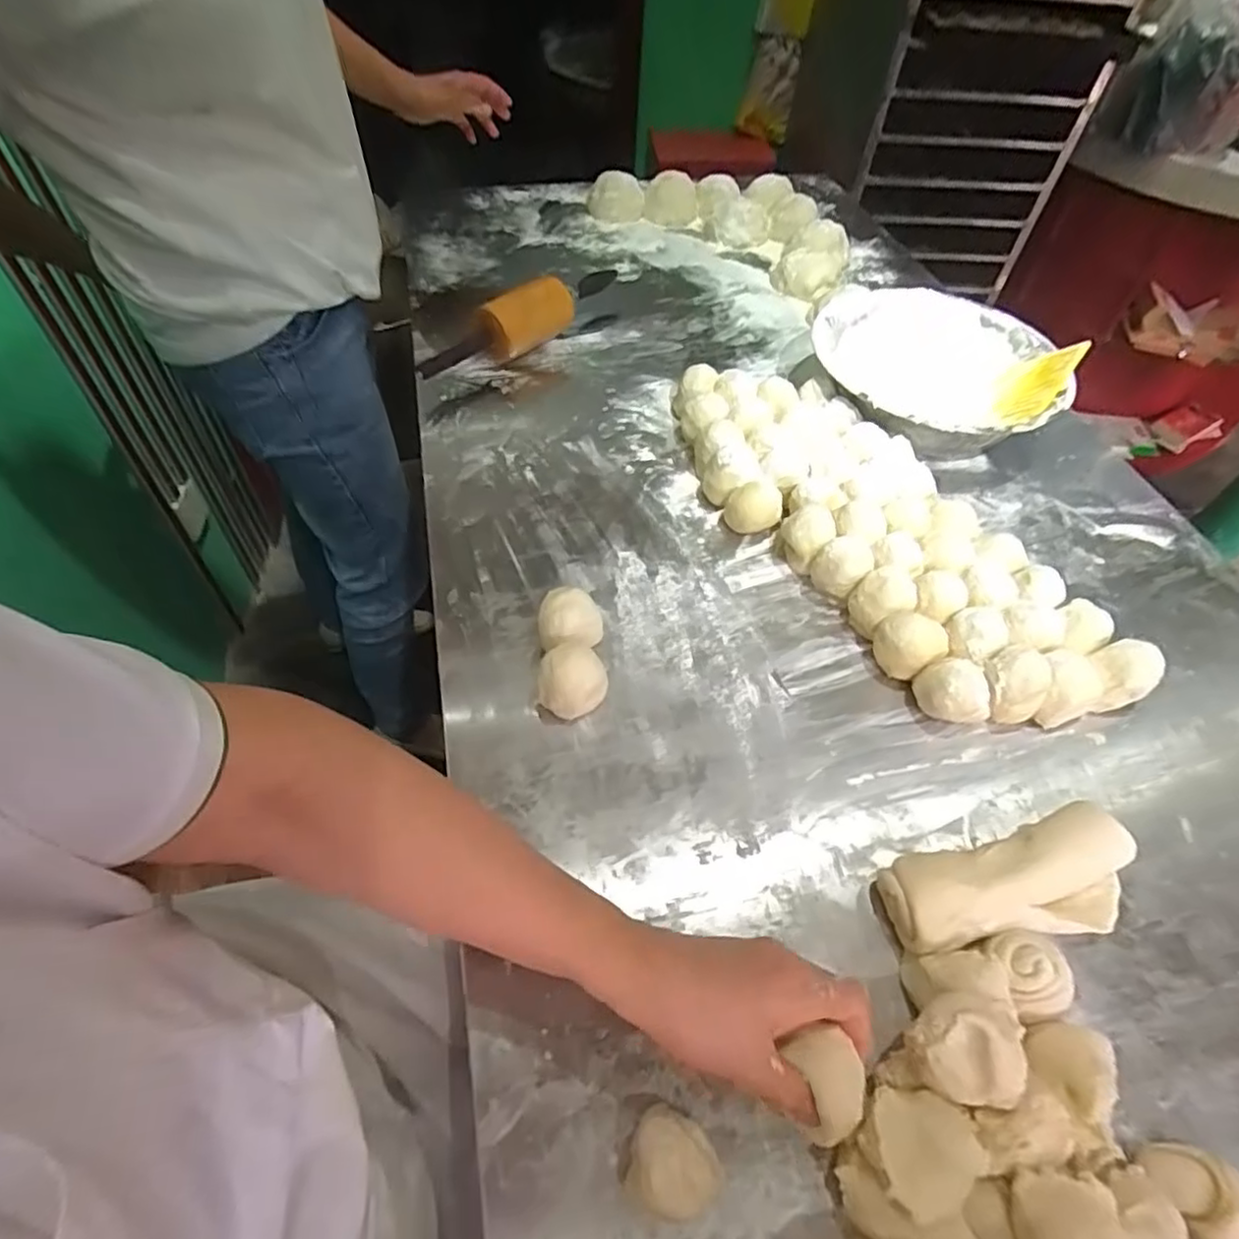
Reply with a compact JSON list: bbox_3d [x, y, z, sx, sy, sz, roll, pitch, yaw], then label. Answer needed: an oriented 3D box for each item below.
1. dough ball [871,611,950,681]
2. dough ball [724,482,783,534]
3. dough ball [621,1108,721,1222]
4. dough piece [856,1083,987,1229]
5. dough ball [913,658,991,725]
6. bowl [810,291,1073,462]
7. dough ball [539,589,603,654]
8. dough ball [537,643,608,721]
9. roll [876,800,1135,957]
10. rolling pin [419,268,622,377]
[{"bbox_3d":[0.242,0.025,0.558,0.052,0.052,0.042,35,58,22],"label":"dough ball"},{"bbox_3d":[0.132,-0.110,0.655,0.051,0.047,0.040,7,52,3],"label":"dough ball"},{"bbox_3d":[0.030,0.291,0.351,0.049,0.043,0.042,16,53,10],"label":"dough ball"},{"bbox_3d":[0.157,0.276,0.344,0.055,0.030,0.053,1,51,-1],"label":"dough piece"},{"bbox_3d":[0.268,0.059,0.534,0.054,0.051,0.046,-7,53,-8],"label":"dough ball"},{"bbox_3d":[0.358,-0.270,0.771,0.258,0.100,0.254,10,52,6],"label":"bowl"},{"bbox_3d":[-0.041,0.007,0.550,0.051,0.055,0.048,1,52,-2],"label":"dough ball"},{"bbox_3d":[-0.037,0.049,0.523,0.052,0.049,0.046,2,52,-1],"label":"dough ball"},{"bbox_3d":[0.267,0.181,0.447,0.174,0.044,0.070,-11,54,-11],"label":"roll"},{"bbox_3d":[-0.109,-0.387,0.841,0.057,0.074,0.341,35,59,22],"label":"rolling pin"}]

